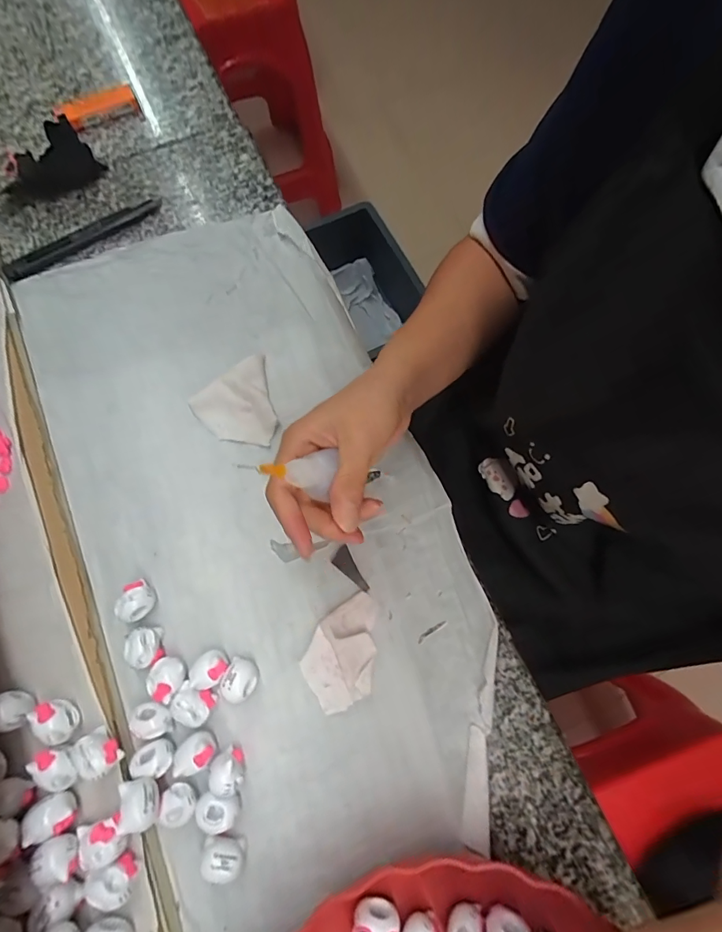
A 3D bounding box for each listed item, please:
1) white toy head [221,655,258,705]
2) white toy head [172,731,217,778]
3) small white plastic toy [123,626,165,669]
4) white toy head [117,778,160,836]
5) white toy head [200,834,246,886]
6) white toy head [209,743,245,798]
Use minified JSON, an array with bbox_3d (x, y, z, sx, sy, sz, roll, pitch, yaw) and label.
[{"bbox_3d":[-0.078,0.140,0.283,0.022,0.017,0.025,13,76,3],"label":"white toy head"},{"bbox_3d":[-0.104,0.180,0.274,0.023,0.019,0.019,-29,78,-7],"label":"white toy head"},{"bbox_3d":[-0.144,0.120,0.289,0.021,0.018,0.025,-17,76,-4],"label":"small white plastic toy"},{"bbox_3d":[-0.129,0.196,0.251,0.020,0.018,0.023,-4,76,-1],"label":"white toy head"},{"bbox_3d":[-0.083,0.234,0.261,0.024,0.025,0.017,24,77,6],"label":"white toy head"},{"bbox_3d":[-0.083,0.190,0.271,0.020,0.025,0.021,0,76,0],"label":"white toy head"}]

